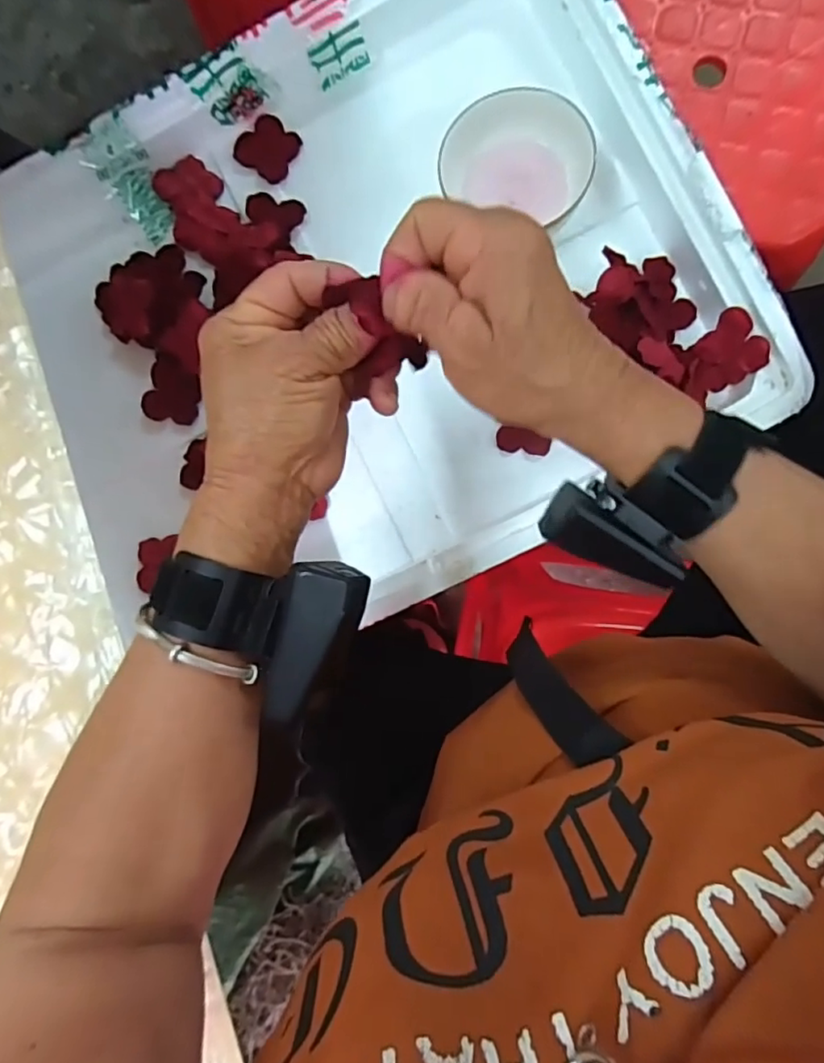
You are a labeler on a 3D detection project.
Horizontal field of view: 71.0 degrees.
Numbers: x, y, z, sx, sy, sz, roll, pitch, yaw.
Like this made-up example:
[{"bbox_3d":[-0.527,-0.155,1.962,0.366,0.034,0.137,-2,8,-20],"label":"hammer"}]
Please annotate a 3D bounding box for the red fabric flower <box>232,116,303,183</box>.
[{"bbox_3d":[-0.123,-0.329,0.496,0.052,0.004,0.048,36,90,3],"label":"red fabric flower"}]

